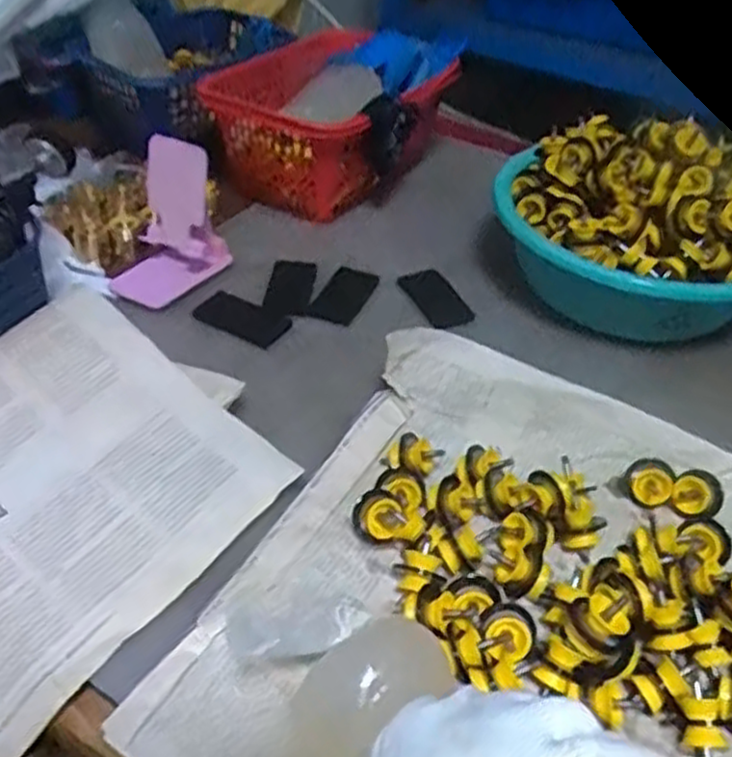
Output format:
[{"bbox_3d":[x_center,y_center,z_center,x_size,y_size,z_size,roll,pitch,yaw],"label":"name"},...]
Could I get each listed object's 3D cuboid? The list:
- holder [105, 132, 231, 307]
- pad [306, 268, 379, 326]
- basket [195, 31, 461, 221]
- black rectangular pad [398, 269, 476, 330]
[{"bbox_3d":[-0.178,-0.138,0.673,0.084,0.111,0.094,14,42,11],"label":"holder"},{"bbox_3d":[-0.019,-0.076,0.698,0.041,0.004,0.074,25,52,10],"label":"pad"},{"bbox_3d":[-0.039,-0.294,0.872,0.220,0.113,0.261,22,45,20],"label":"basket"},{"bbox_3d":[0.064,-0.075,0.712,0.046,0.006,0.076,-14,44,-20],"label":"black rectangular pad"}]

